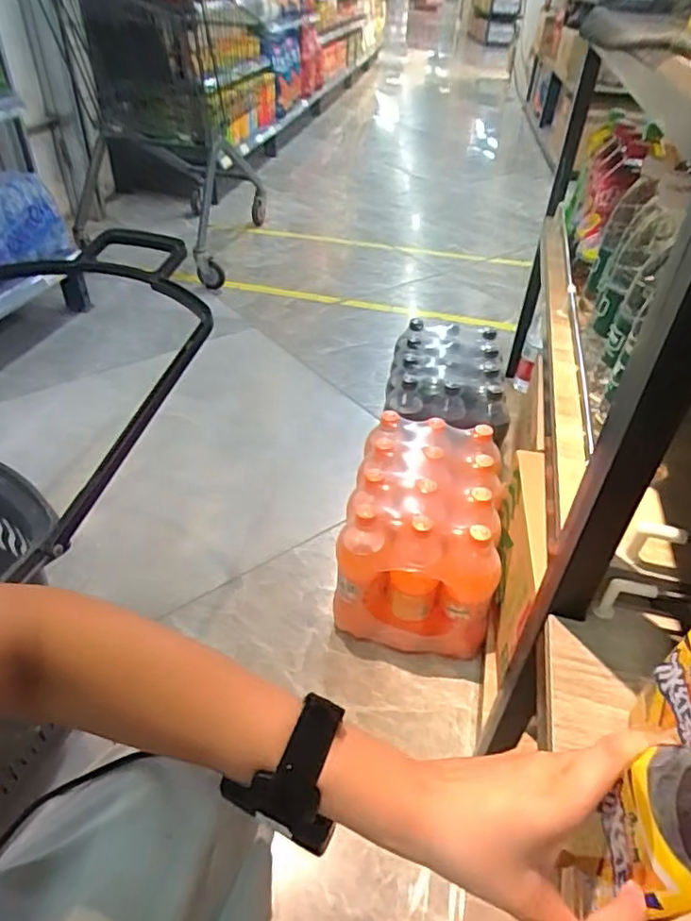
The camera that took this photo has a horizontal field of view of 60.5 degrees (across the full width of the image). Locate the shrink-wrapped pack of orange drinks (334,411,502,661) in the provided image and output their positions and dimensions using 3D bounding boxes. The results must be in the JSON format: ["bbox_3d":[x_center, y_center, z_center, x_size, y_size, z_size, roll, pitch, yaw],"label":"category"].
[{"bbox_3d":[0.124,0.109,0.978,0.227,0.225,0.314,10,40,7],"label":"shrink-wrapped pack of orange drinks"}]

